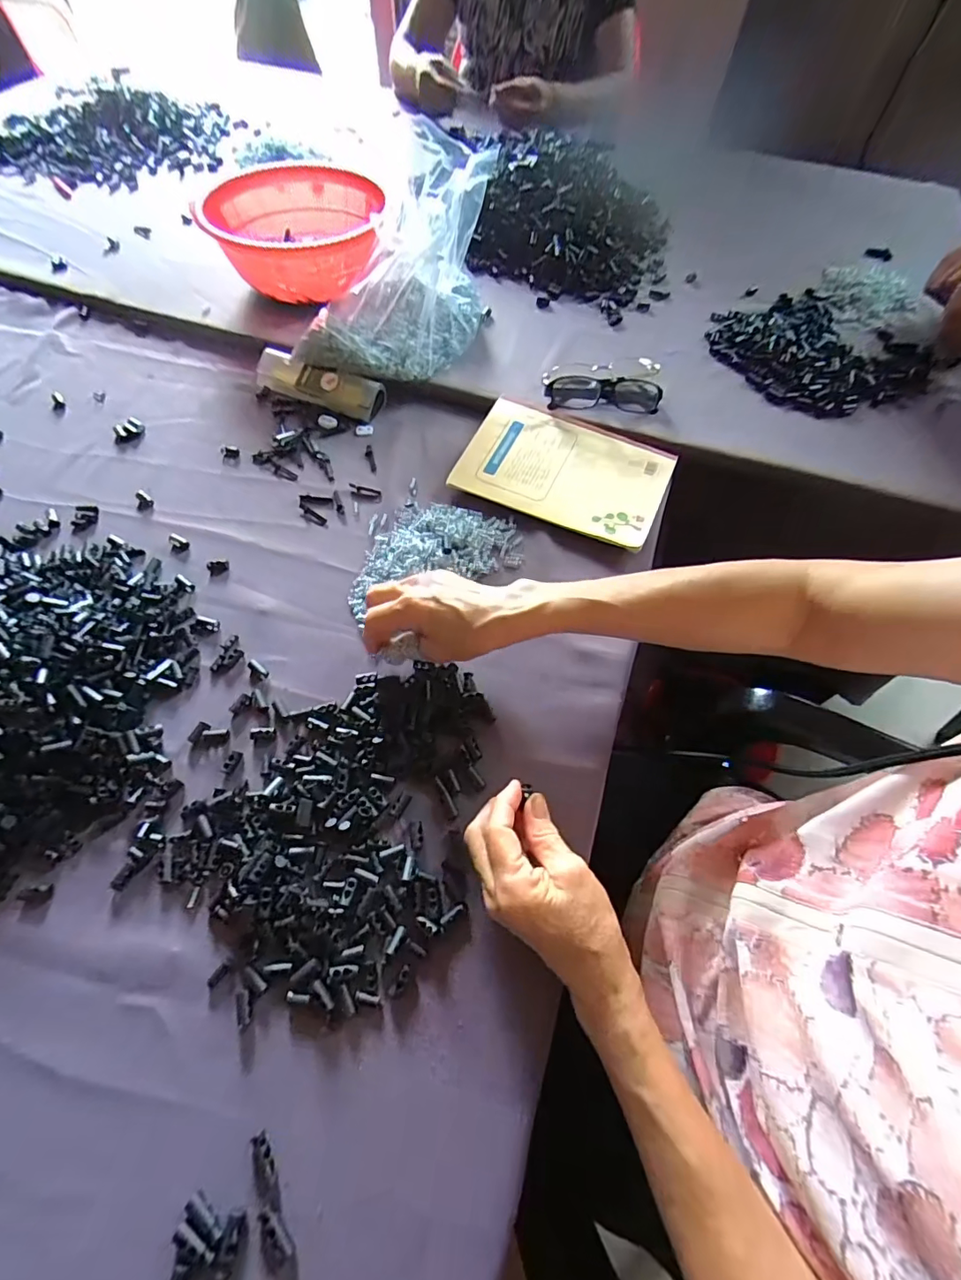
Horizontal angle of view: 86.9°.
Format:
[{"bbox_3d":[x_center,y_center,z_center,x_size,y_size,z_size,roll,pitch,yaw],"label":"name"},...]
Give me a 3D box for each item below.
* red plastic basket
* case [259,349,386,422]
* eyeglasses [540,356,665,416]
[{"bbox_3d":[-0.226,-0.522,0.656,0.213,0.098,0.239,0,60,0],"label":"red plastic basket"},{"bbox_3d":[-0.188,-0.297,0.586,0.156,0.033,0.041,22,63,12],"label":"case"},{"bbox_3d":[0.137,-0.291,0.575,0.128,0.024,0.072,2,60,1],"label":"eyeglasses"}]

